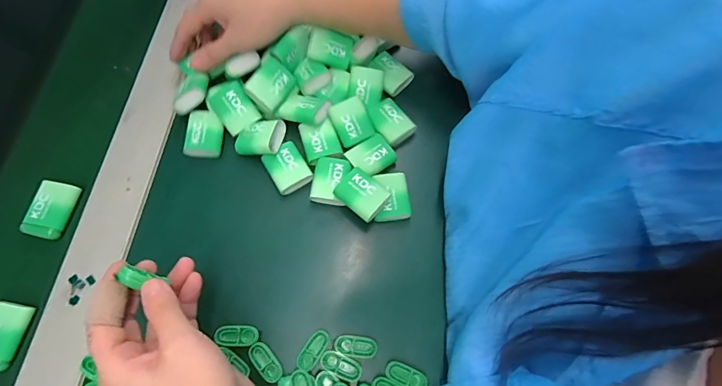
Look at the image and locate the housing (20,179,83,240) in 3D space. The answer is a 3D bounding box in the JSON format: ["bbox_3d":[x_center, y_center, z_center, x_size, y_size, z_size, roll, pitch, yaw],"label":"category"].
[{"bbox_3d":[-0.282,0.015,0.351,0.033,0.011,0.050,11,70,3],"label":"housing"}]

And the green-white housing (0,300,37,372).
[{"bbox_3d":[-0.295,0.115,0.313,0.034,0.010,0.050,11,70,2],"label":"green-white housing"}]

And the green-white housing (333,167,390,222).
[{"bbox_3d":[0.001,0.002,0.347,0.043,0.016,0.034,40,74,12],"label":"green-white housing"}]

